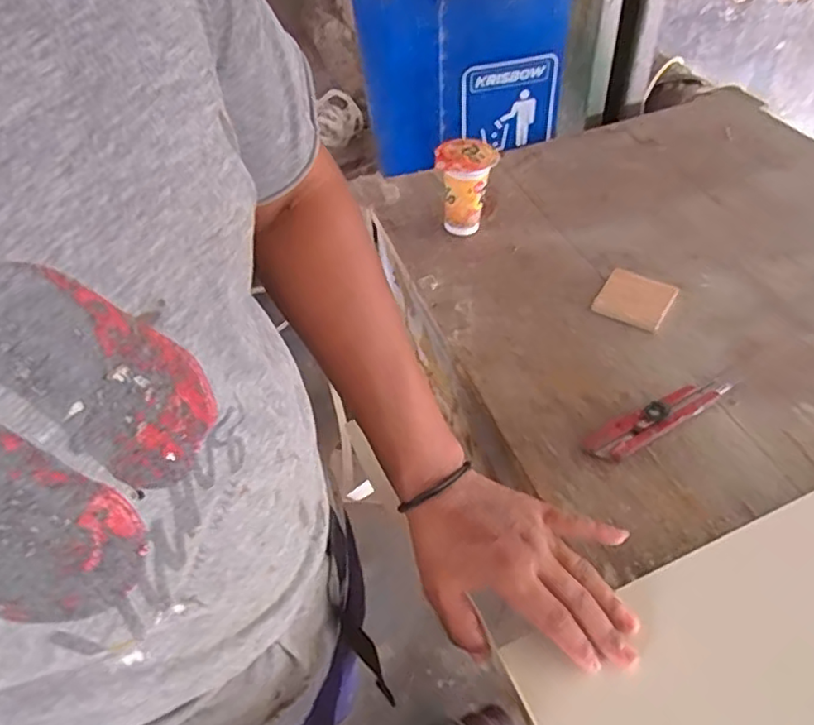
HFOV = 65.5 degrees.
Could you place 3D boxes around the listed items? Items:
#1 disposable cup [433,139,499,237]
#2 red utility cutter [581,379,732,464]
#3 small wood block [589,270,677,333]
[{"bbox_3d":[0.069,-0.201,0.739,0.071,0.104,0.061,0,48,4],"label":"disposable cup"},{"bbox_3d":[0.223,0.045,0.556,0.151,0.021,0.034,-24,51,-18],"label":"red utility cutter"},{"bbox_3d":[0.237,-0.066,0.662,0.074,0.013,0.066,30,56,27],"label":"small wood block"}]

